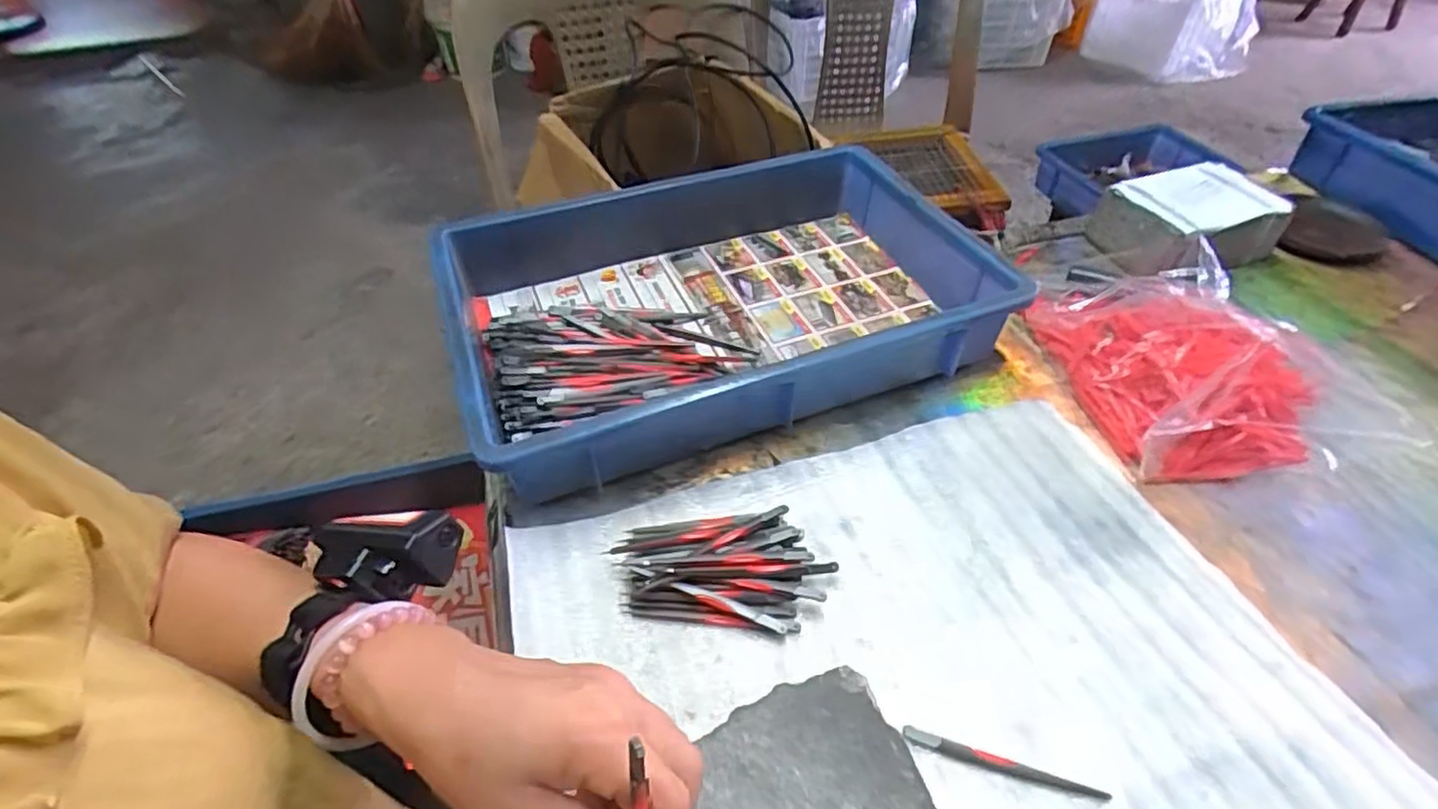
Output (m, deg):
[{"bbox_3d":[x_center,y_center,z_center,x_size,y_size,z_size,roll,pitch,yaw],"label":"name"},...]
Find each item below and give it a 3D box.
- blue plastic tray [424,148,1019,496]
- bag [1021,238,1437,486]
[{"bbox_3d":[-0.003,-0.100,0.589,0.432,0.078,0.302,-17,48,-15],"label":"blue plastic tray"},{"bbox_3d":[0.376,-0.048,0.540,0.185,0.072,0.220,-2,46,-1],"label":"bag"}]

